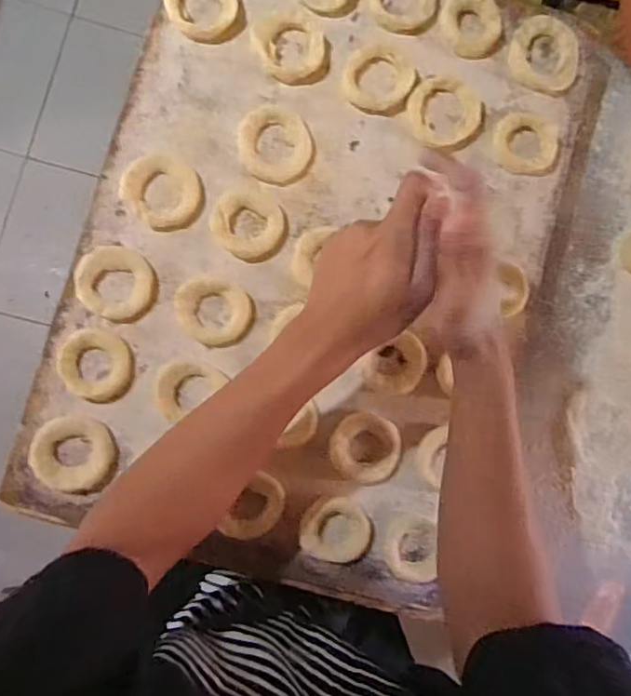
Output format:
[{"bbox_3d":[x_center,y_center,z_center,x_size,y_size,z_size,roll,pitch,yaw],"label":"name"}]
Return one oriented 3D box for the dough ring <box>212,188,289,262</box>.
[{"bbox_3d":[-0.060,-0.114,0.517,0.068,0.012,0.061,36,83,-3],"label":"dough ring"}]

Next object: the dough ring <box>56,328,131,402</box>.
[{"bbox_3d":[-0.192,0.014,0.490,0.064,0.011,0.058,28,83,-4],"label":"dough ring"}]

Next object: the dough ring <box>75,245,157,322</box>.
[{"bbox_3d":[-0.175,-0.057,0.494,0.064,0.012,0.064,0,86,-7],"label":"dough ring"}]

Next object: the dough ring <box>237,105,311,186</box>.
[{"bbox_3d":[-0.038,-0.190,0.525,0.065,0.013,0.069,0,86,-7],"label":"dough ring"}]

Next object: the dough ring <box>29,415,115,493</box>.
[{"bbox_3d":[-0.211,0.091,0.486,0.067,0.010,0.062,0,86,-7],"label":"dough ring"}]

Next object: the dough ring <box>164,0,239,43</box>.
[{"bbox_3d":[-0.105,-0.323,0.523,0.066,0.011,0.071,0,86,-7],"label":"dough ring"}]

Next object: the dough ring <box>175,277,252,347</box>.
[{"bbox_3d":[-0.092,-0.034,0.505,0.066,0.015,0.058,29,83,-4],"label":"dough ring"}]

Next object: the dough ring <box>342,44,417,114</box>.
[{"bbox_3d":[0.061,-0.260,0.536,0.065,0.012,0.066,0,86,-7],"label":"dough ring"}]

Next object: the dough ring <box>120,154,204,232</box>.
[{"bbox_3d":[-0.135,-0.141,0.504,0.063,0.014,0.065,0,86,-7],"label":"dough ring"}]

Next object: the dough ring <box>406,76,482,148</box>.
[{"bbox_3d":[0.123,-0.228,0.541,0.073,0.009,0.068,0,86,-7],"label":"dough ring"}]

